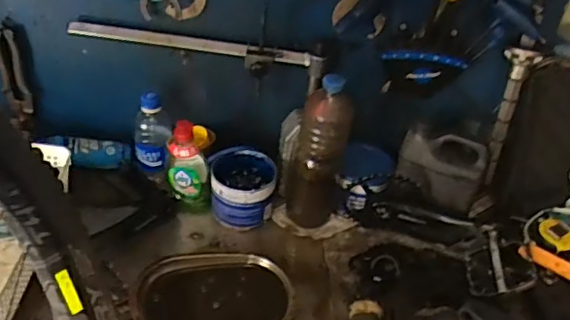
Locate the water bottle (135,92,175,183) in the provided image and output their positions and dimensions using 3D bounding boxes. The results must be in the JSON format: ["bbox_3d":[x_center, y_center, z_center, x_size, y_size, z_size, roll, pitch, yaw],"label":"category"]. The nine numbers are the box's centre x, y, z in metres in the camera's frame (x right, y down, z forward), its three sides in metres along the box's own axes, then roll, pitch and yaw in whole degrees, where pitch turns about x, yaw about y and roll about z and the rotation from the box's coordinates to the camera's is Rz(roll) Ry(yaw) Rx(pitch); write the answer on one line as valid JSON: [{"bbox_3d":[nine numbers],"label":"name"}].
[{"bbox_3d":[-0.222,-0.042,0.954,0.059,0.153,0.065,9,36,5],"label":"water bottle"}]

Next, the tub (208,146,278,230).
[{"bbox_3d":[-0.069,0.044,0.915,0.103,0.097,0.104,3,36,-3],"label":"tub"}]

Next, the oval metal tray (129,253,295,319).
[{"bbox_3d":[-0.097,0.193,0.774,0.212,0.031,0.146,-4,37,-13],"label":"oval metal tray"}]

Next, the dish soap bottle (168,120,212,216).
[{"bbox_3d":[-0.159,0.008,0.922,0.064,0.164,0.061,-5,37,-14],"label":"dish soap bottle"}]

